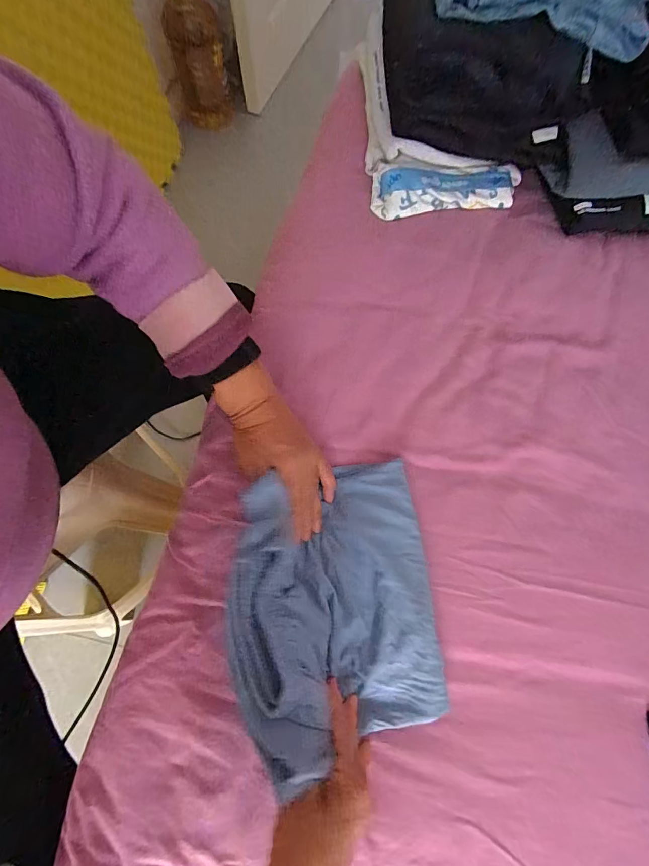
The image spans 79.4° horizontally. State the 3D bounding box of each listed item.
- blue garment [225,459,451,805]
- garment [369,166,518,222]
[{"bbox_3d":[0.012,0.145,0.356,0.183,0.097,0.240,-4,72,-3],"label":"blue garment"},{"bbox_3d":[0.165,-0.331,0.535,0.198,0.022,0.060,-6,103,-6],"label":"garment"}]

